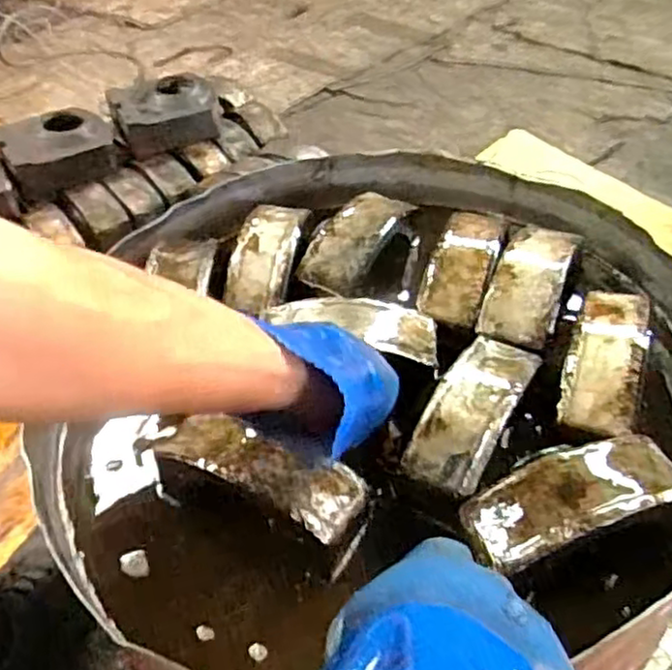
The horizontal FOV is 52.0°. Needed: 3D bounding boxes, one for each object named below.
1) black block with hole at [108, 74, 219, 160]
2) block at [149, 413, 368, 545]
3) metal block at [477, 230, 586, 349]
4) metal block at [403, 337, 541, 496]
[{"bbox_3d":[-0.321,-0.420,1.300,0.187,0.090,0.118,-20,48,-14],"label":"black block with hole"},{"bbox_3d":[-0.056,0.097,0.510,0.156,0.030,0.054,20,51,23],"label":"block"},{"bbox_3d":[0.179,-0.049,0.637,0.063,0.029,0.143,16,50,20],"label":"metal block"},{"bbox_3d":[0.109,0.053,0.541,0.058,0.022,0.152,21,51,23],"label":"metal block"}]

